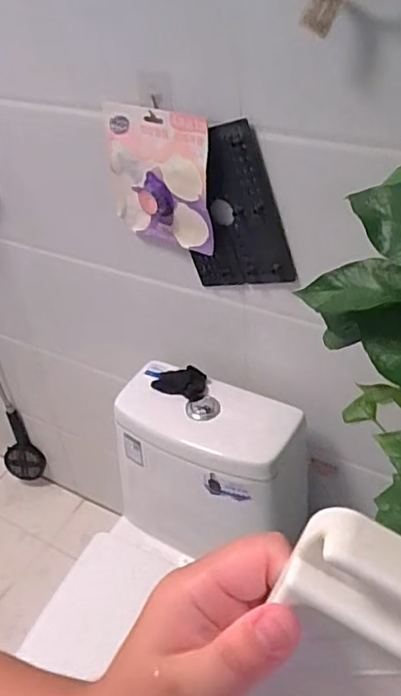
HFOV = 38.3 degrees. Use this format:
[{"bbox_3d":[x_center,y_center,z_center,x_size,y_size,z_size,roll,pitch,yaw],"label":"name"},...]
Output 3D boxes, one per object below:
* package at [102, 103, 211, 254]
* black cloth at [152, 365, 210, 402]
[{"bbox_3d":[-0.072,-0.269,0.938,0.202,0.215,0.042,28,48,35],"label":"package"},{"bbox_3d":[-0.037,0.073,1.094,0.109,0.041,0.051,12,41,20],"label":"black cloth"}]

